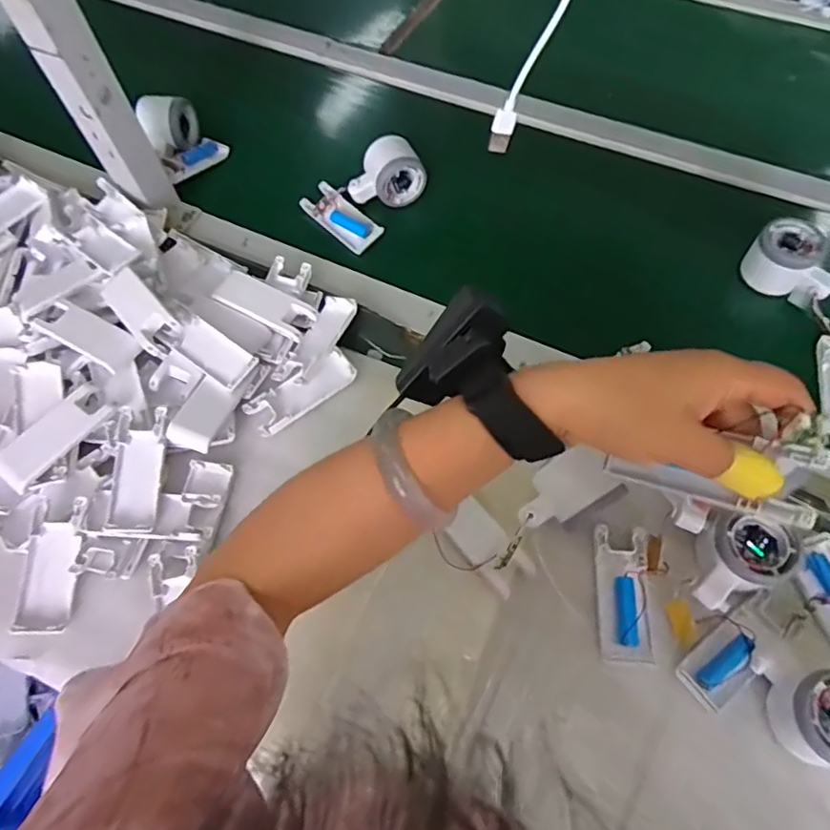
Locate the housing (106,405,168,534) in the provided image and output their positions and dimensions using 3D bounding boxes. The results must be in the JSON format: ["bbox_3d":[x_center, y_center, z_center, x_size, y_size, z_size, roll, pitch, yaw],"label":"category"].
[{"bbox_3d":[-0.234,0.047,0.485,0.038,0.015,0.103,4,84,3],"label":"housing"}]

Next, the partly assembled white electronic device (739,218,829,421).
[{"bbox_3d":[0.388,-0.084,0.543,0.065,0.049,0.225,-11,63,-3],"label":"partly assembled white electronic device"}]

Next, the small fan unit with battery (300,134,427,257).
[{"bbox_3d":[-0.057,-0.256,0.641,0.098,0.055,0.129,32,68,17],"label":"small fan unit with battery"}]

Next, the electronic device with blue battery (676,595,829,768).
[{"bbox_3d":[0.255,0.192,0.396,0.088,0.050,0.105,-31,66,-13],"label":"electronic device with blue battery"}]

